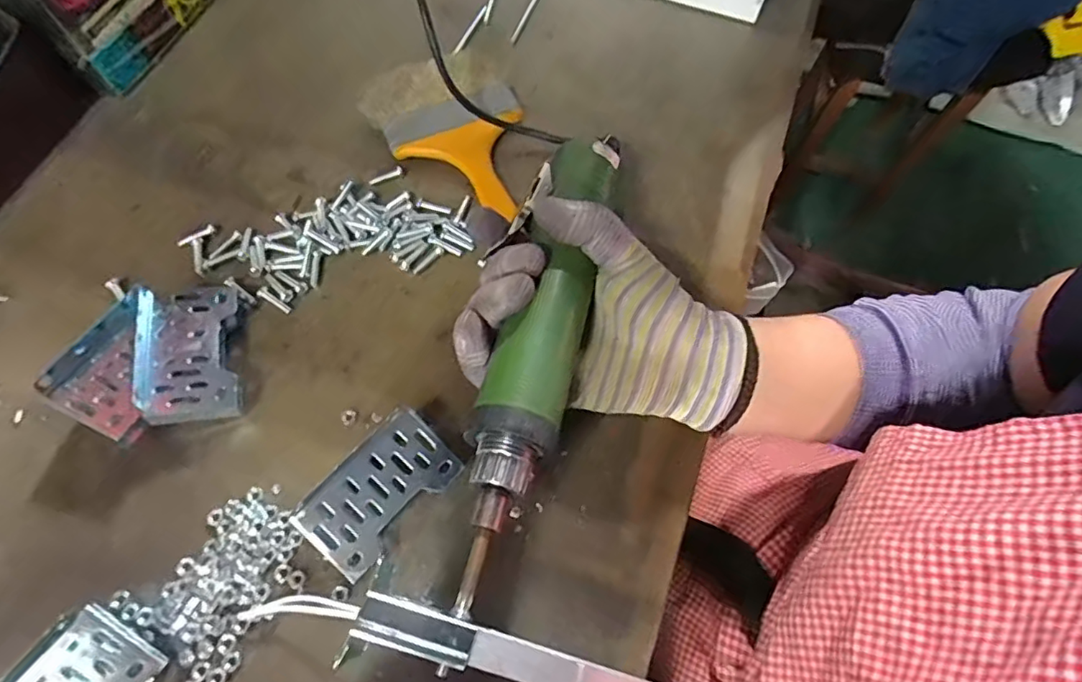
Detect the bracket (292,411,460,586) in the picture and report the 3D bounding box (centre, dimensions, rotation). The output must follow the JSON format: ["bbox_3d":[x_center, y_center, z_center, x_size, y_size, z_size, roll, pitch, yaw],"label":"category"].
[{"bbox_3d":[-0.081,0.077,0.292,0.044,0.026,0.076,40,70,15],"label":"bracket"}]

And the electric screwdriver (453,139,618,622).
[{"bbox_3d":[0.001,-0.003,0.277,0.038,0.035,0.242,14,64,5],"label":"electric screwdriver"}]

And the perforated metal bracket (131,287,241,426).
[{"bbox_3d":[-0.196,0.006,0.318,0.049,0.015,0.078,-4,67,-23],"label":"perforated metal bracket"}]

